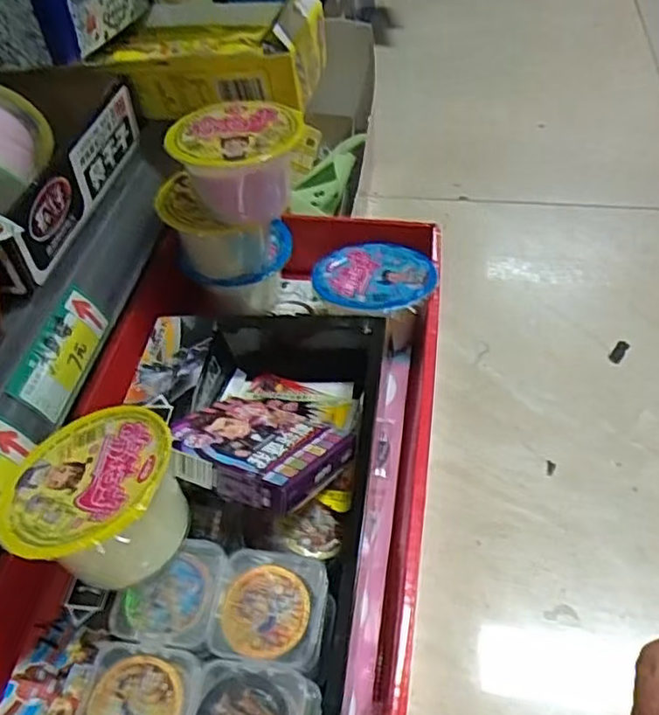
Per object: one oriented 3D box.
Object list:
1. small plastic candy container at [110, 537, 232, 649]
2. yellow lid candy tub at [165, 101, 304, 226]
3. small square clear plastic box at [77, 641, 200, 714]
[{"bbox_3d":[-0.084,0.127,0.357,0.054,0.019,0.056,-2,49,2],"label":"small plastic candy container"},{"bbox_3d":[-0.065,-0.134,0.474,0.087,0.064,0.083,-2,49,2],"label":"yellow lid candy tub"},{"bbox_3d":[-0.095,0.170,0.323,0.056,0.014,0.054,4,49,7],"label":"small square clear plastic box"}]

